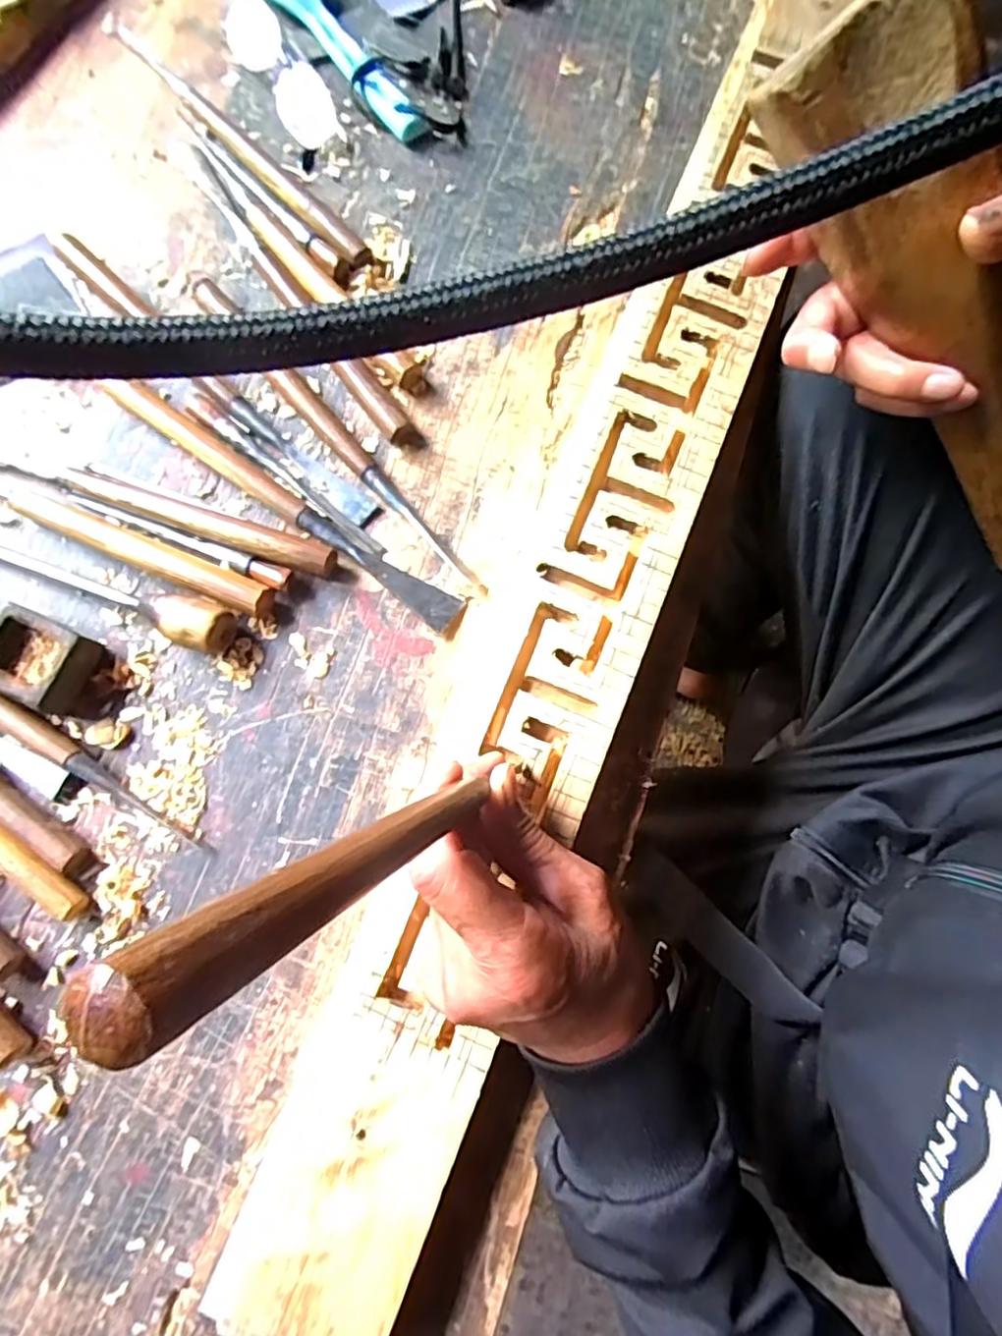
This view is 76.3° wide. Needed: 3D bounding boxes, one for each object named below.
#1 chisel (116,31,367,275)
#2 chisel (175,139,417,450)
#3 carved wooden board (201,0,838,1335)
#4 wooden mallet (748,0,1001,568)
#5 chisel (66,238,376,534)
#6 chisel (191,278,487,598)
[{"bbox_3d":[-0.176,-0.344,0.419,0.250,0.014,0.022,44,82,6],"label":"chisel"},{"bbox_3d":[-0.134,-0.242,0.400,0.019,0.017,0.262,-36,82,-7],"label":"chisel"},{"bbox_3d":[0.067,-0.107,0.373,0.098,0.034,0.856,21,79,3],"label":"carved wooden board"},{"bbox_3d":[0.206,-0.146,0.291,0.275,0.051,0.049,43,80,-29],"label":"wooden mallet"},{"bbox_3d":[-0.172,-0.174,0.385,0.252,0.019,0.018,42,81,6],"label":"chisel"},{"bbox_3d":[-0.098,-0.140,0.383,0.017,0.015,0.256,-42,83,-8],"label":"chisel"}]

